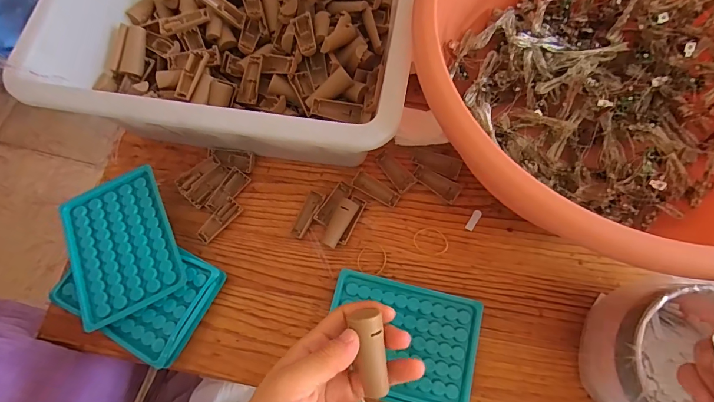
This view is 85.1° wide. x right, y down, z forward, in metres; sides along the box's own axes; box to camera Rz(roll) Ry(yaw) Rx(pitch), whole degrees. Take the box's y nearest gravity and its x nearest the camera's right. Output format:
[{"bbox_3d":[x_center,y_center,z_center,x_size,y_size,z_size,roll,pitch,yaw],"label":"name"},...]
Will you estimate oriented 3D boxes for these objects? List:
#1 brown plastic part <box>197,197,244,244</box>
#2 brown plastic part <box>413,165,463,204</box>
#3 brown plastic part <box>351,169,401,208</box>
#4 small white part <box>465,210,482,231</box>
[{"bbox_3d":[-0.138,0.021,0.392,0.020,0.012,0.050,36,77,12],"label":"brown plastic part"},{"bbox_3d":[0.080,-0.017,0.393,0.049,0.009,0.020,34,76,11],"label":"brown plastic part"},{"bbox_3d":[0.019,-0.012,0.392,0.050,0.004,0.018,34,76,11],"label":"brown plastic part"},{"bbox_3d":[0.117,0.019,0.388,0.009,0.004,0.024,31,76,10],"label":"small white part"}]

